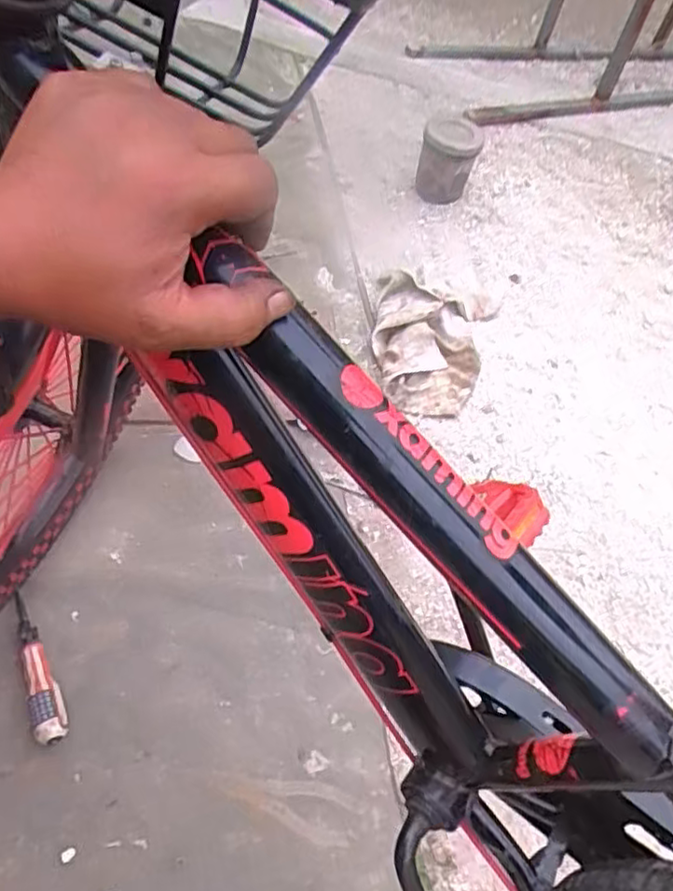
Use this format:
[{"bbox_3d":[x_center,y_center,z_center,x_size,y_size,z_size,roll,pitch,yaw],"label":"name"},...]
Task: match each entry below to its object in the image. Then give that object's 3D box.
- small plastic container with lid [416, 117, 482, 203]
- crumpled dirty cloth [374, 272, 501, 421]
[{"bbox_3d":[0.211,-0.535,1.253,0.102,0.141,0.095,15,54,6],"label":"small plastic container with lid"},{"bbox_3d":[0.158,-0.181,1.090,0.200,0.070,0.302,15,54,6],"label":"crumpled dirty cloth"}]

